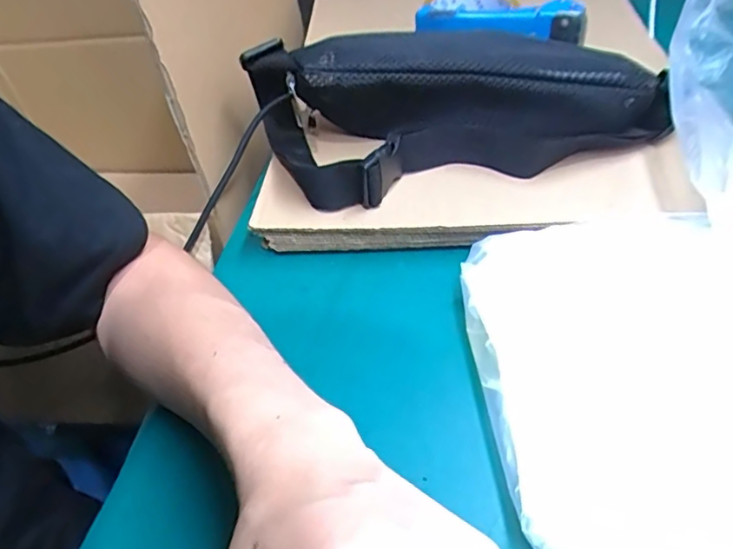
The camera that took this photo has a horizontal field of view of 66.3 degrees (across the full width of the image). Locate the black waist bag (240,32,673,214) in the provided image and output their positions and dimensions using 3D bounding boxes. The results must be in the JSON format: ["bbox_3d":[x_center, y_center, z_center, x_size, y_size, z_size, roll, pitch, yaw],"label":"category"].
[{"bbox_3d":[0.070,-0.140,0.456,0.306,0.090,0.141,-13,43,-4],"label":"black waist bag"}]

